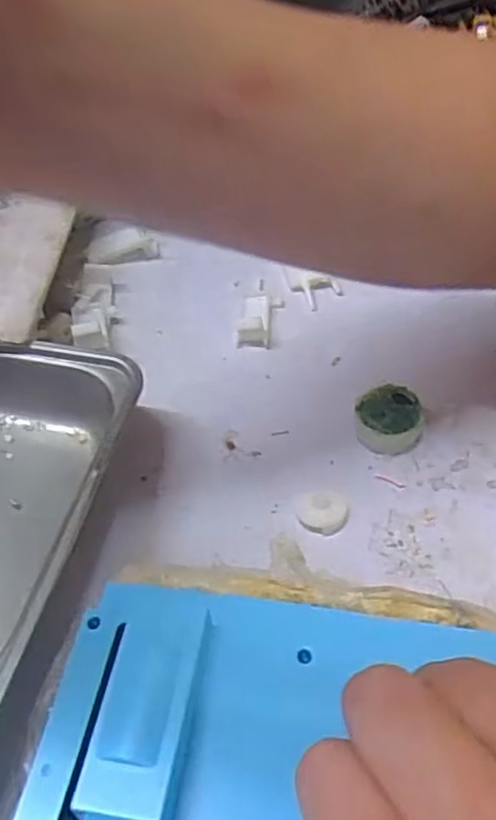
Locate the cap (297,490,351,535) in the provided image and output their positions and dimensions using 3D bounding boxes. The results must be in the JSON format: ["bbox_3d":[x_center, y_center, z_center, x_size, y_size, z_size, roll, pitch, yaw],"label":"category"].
[{"bbox_3d":[0.034,0.045,0.316,0.023,0.004,0.024,1,49,-1],"label":"cap"}]

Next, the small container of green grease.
[{"bbox_3d":[0.069,0.005,0.342,0.030,0.017,0.031,1,49,-1],"label":"small container of green grease"}]

